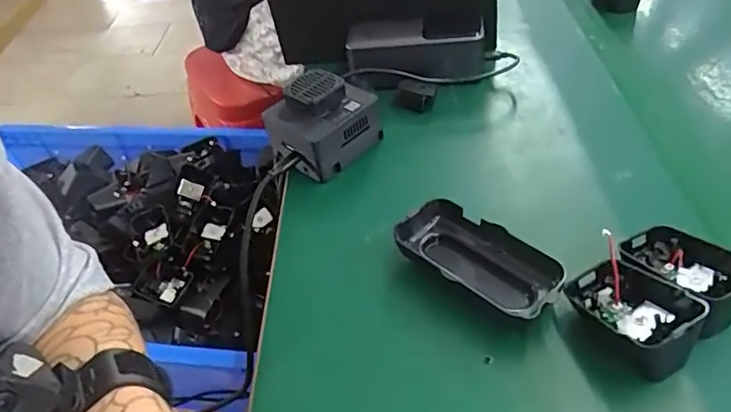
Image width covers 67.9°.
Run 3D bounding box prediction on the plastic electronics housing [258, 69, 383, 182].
[{"bbox_3d":[-0.036,-0.070,0.464,0.072,0.063,0.077,30,55,34],"label":"plastic electronics housing"}]

